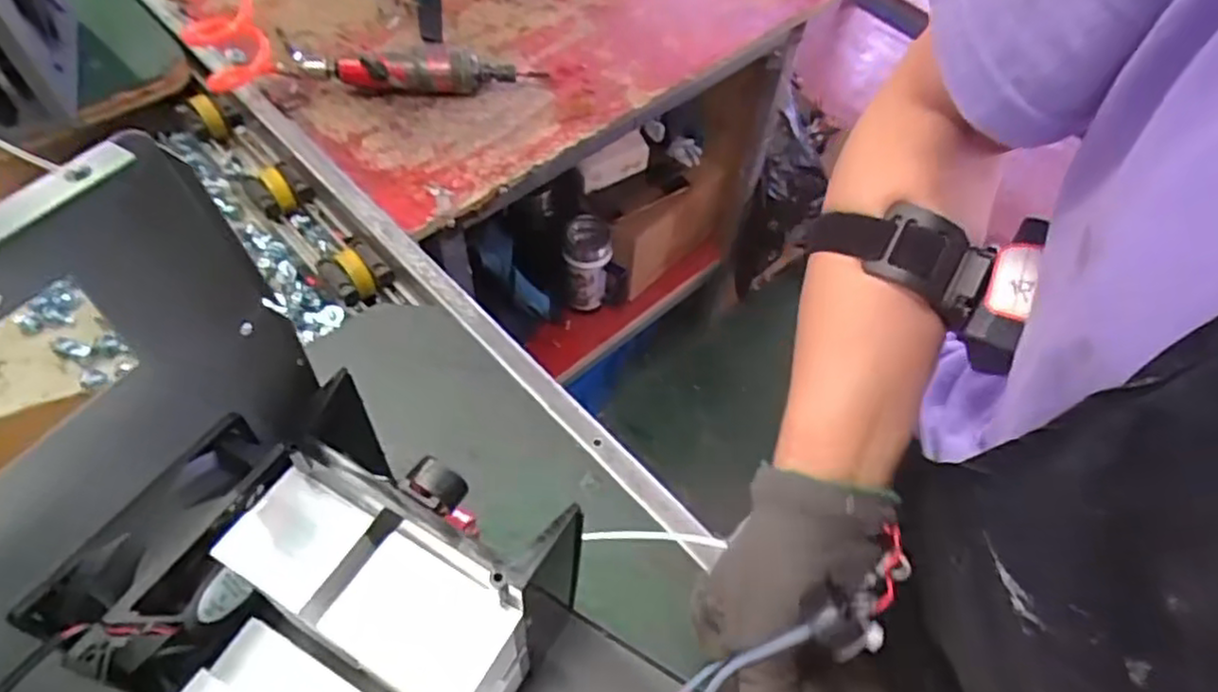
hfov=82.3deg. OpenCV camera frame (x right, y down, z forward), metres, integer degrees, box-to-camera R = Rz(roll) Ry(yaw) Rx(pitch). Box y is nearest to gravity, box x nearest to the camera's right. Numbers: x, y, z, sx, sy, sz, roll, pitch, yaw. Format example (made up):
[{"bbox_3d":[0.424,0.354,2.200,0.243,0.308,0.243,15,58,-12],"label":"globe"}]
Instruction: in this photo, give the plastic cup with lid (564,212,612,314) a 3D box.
[{"bbox_3d":[-0.037,-0.136,1.183,0.083,0.139,0.086,0,56,-4],"label":"plastic cup with lid"}]

